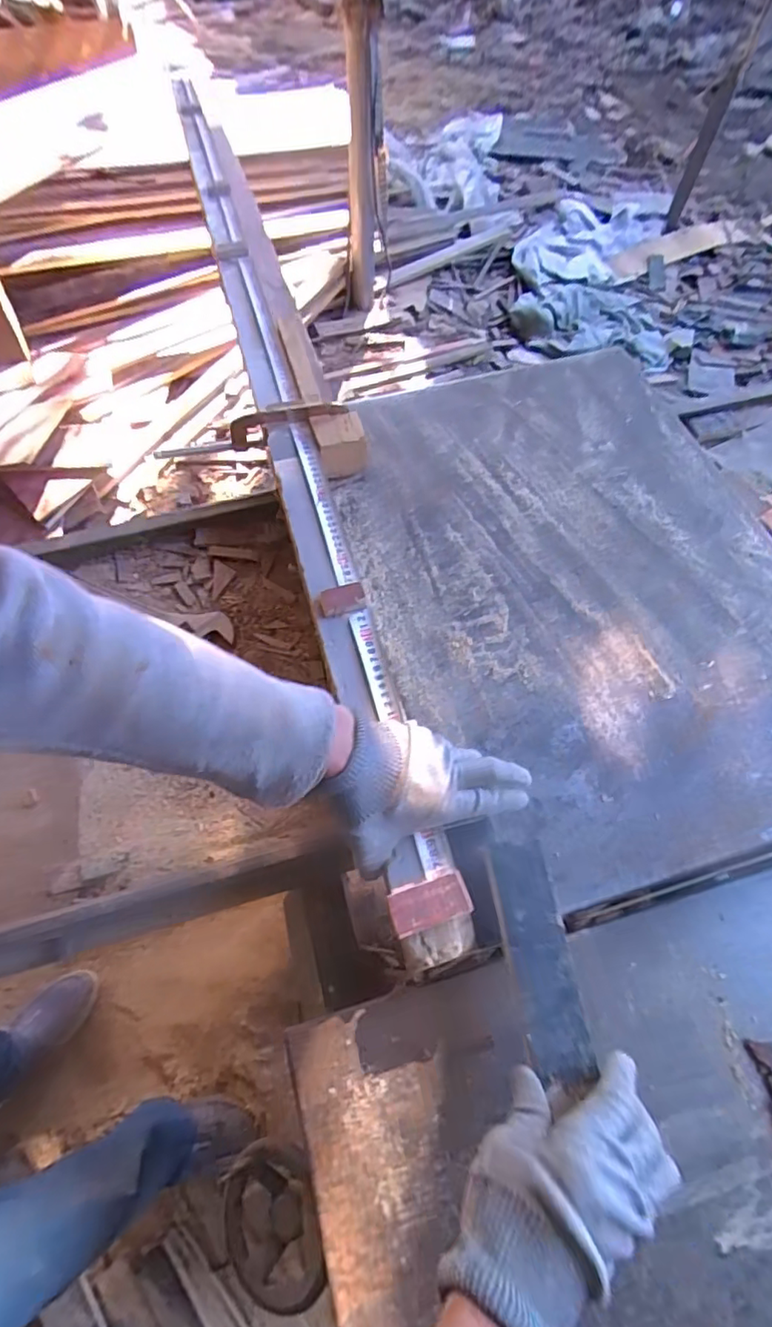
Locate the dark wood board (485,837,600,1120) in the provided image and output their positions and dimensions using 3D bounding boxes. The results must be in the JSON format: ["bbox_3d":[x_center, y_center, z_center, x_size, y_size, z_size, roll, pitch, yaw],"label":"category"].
[{"bbox_3d":[0.118,0.224,0.445,0.048,0.009,0.171,-7,60,-2],"label":"dark wood board"}]

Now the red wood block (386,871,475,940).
[{"bbox_3d":[0.034,0.187,0.453,0.062,0.013,0.034,-14,63,-12],"label":"red wood block"}]

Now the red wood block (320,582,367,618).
[{"bbox_3d":[-0.044,-0.064,0.590,0.044,0.009,0.030,-11,63,-10],"label":"red wood block"}]

